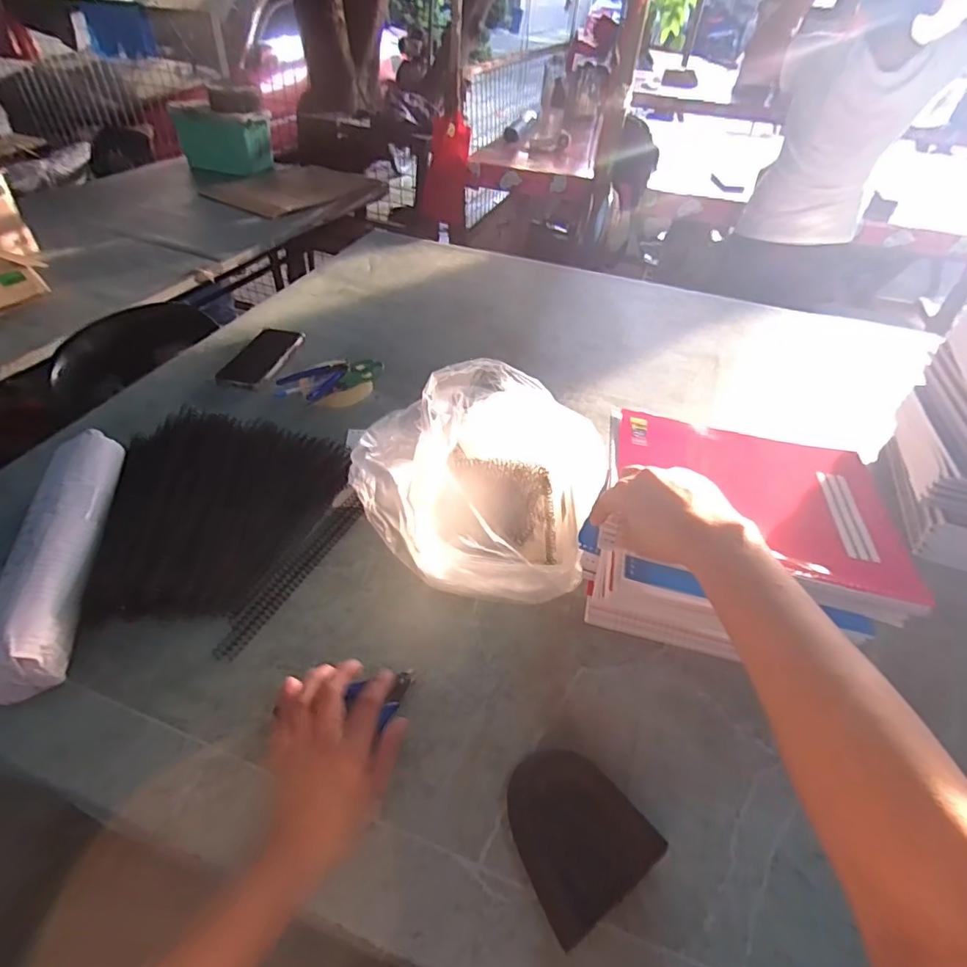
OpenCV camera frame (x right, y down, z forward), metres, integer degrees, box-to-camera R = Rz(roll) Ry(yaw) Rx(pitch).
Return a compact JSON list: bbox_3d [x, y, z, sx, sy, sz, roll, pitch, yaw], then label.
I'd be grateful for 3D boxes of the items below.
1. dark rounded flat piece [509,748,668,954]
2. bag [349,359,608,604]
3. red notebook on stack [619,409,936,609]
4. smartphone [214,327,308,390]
[{"bbox_3d":[0.063,0.261,0.393,0.093,0.031,0.105,-26,53,-27],"label":"dark rounded flat piece"},{"bbox_3d":[-0.001,-0.012,0.611,0.309,0.102,0.278,30,50,23],"label":"bag"},{"bbox_3d":[0.256,0.007,0.496,0.253,0.015,0.177,13,47,12],"label":"red notebook on stack"},{"bbox_3d":[-0.366,-0.214,0.857,0.078,0.014,0.176,12,46,7],"label":"smartphone"}]

